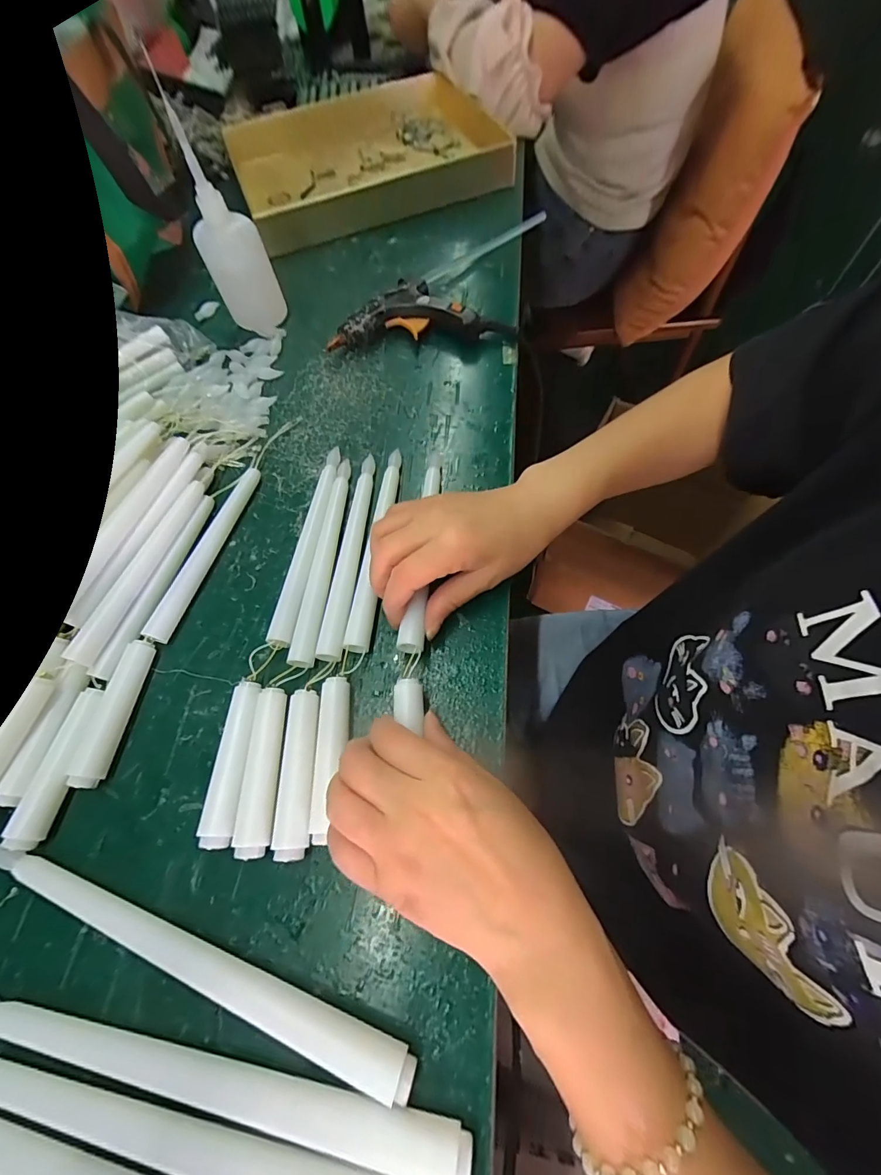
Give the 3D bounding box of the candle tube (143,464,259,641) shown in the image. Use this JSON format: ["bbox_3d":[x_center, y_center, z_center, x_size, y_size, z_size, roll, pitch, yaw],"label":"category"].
[{"bbox_3d":[-0.173,-0.029,0.321,0.014,0.013,0.146,13,66,10],"label":"candle tube"}]

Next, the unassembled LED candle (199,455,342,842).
[{"bbox_3d":[-0.105,0.015,0.291,0.023,0.014,0.272,6,65,7],"label":"unassembled LED candle"}]

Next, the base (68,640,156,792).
[{"bbox_3d":[-0.203,0.075,0.269,0.019,0.015,0.086,2,64,5],"label":"base"}]

